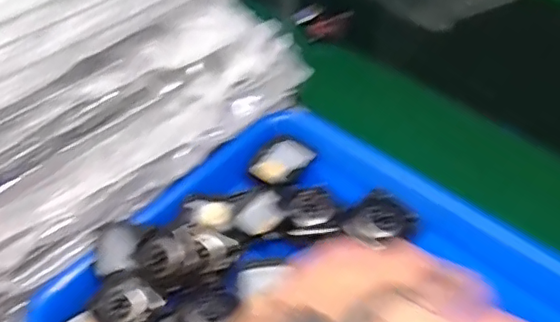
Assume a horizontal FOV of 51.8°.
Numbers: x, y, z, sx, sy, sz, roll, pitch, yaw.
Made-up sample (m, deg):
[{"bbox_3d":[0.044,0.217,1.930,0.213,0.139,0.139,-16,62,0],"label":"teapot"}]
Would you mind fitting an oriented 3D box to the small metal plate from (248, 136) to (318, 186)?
[{"bbox_3d":[0.002,0.001,0.432,0.035,0.005,0.042,38,82,28],"label":"small metal plate"}]

